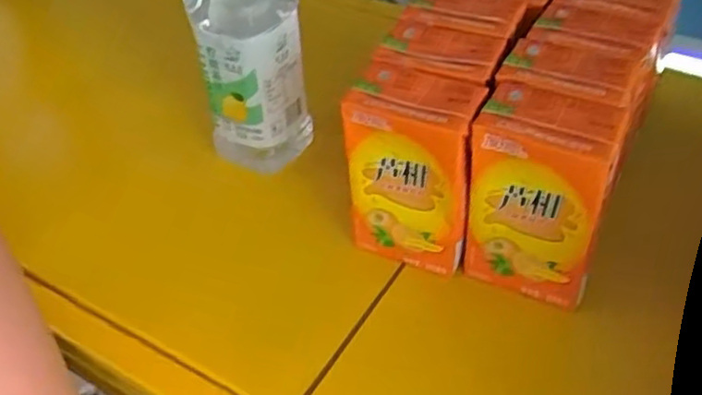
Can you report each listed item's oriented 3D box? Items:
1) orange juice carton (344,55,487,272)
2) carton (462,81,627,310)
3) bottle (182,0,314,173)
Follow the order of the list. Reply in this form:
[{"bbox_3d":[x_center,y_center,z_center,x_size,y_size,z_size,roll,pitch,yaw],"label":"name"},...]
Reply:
[{"bbox_3d":[0.035,-0.015,0.384,0.069,0.102,0.042,23,50,26],"label":"orange juice carton"},{"bbox_3d":[0.097,0.001,0.360,0.067,0.106,0.038,19,48,23],"label":"carton"},{"bbox_3d":[-0.066,-0.099,0.441,0.067,0.162,0.073,-12,44,-7],"label":"bottle"}]

